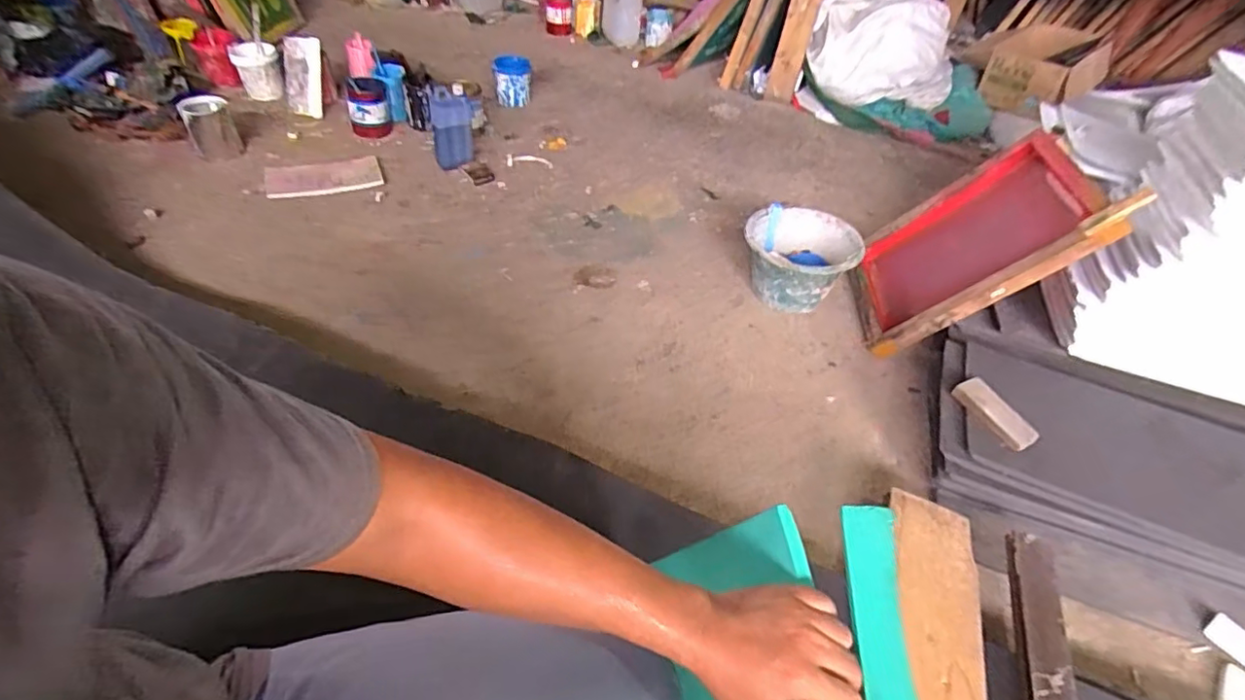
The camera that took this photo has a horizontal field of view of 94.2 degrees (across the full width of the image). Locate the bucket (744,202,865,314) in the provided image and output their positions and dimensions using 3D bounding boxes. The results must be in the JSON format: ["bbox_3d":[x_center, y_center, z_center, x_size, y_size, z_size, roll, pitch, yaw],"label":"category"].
[{"bbox_3d":[0.387,-0.204,1.269,0.240,0.128,0.202,14,49,14],"label":"bucket"}]

